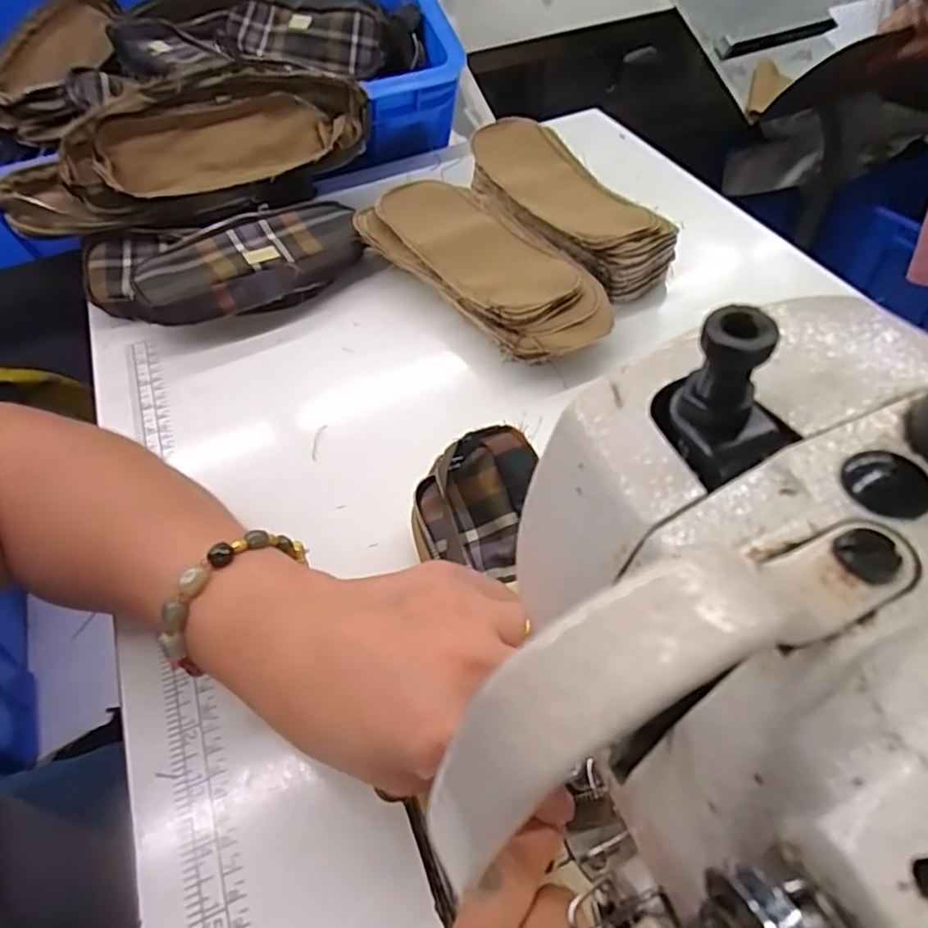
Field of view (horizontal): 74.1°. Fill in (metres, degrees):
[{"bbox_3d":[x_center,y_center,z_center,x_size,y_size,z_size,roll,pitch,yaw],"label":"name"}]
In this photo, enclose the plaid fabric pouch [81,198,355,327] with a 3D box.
[{"bbox_3d":[-0.183,-0.150,0.479,0.203,0.048,0.097,-20,53,-11],"label":"plaid fabric pouch"}]

